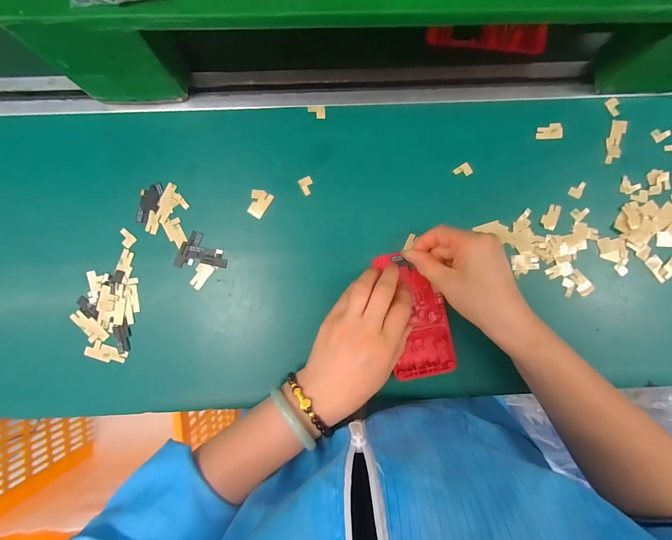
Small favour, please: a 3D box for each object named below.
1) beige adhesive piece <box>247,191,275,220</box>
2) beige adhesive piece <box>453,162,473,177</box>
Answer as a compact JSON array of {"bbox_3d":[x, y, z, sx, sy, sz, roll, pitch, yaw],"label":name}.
[{"bbox_3d":[-0.079,-0.068,0.322,0.021,0.004,0.027,33,88,0],"label":"beige adhesive piece"},{"bbox_3d":[0.132,-0.102,0.328,0.016,0.005,0.014,-32,89,-2],"label":"beige adhesive piece"}]

